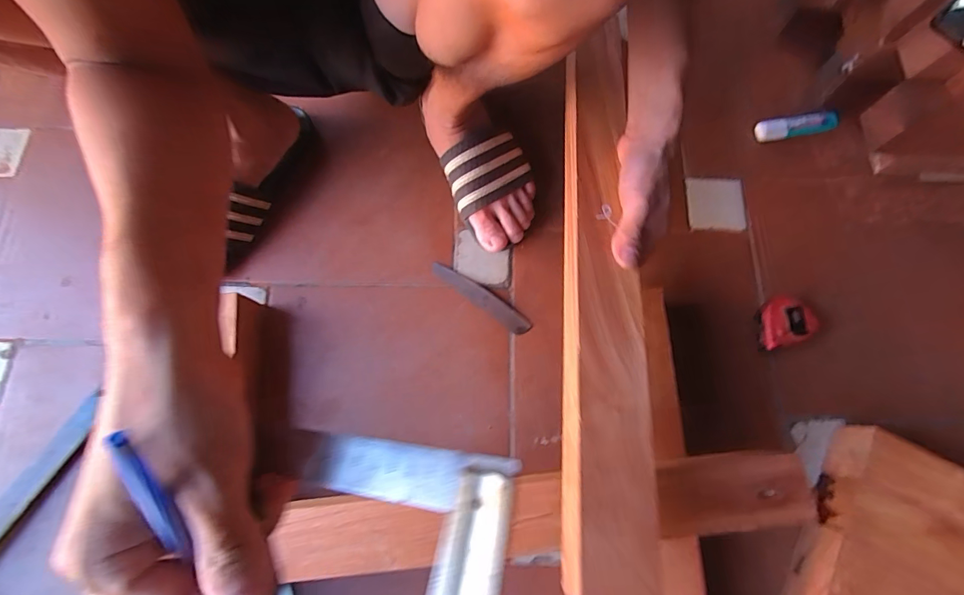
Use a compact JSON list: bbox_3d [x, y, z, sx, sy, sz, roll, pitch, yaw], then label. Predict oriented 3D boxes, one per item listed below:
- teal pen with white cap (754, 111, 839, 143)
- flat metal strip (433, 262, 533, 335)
[{"bbox_3d":[0.426,-0.231,0.574,0.105,0.021,0.027,-8,74,-2],"label":"teal pen with white cap"},{"bbox_3d":[-0.002,-0.002,0.525,0.141,0.006,0.024,37,78,10],"label":"flat metal strip"}]

